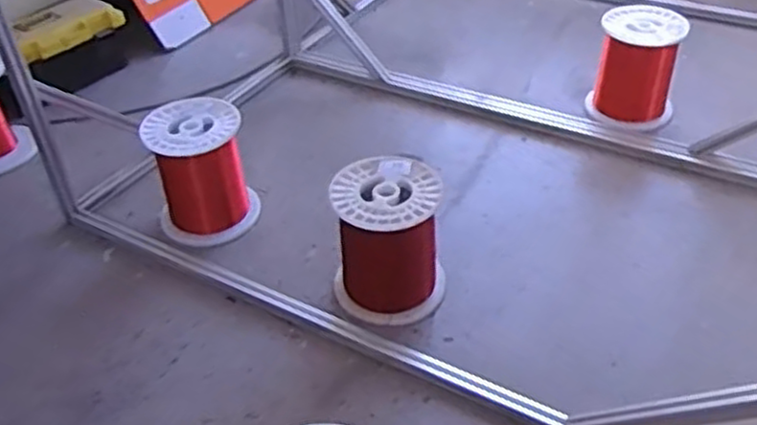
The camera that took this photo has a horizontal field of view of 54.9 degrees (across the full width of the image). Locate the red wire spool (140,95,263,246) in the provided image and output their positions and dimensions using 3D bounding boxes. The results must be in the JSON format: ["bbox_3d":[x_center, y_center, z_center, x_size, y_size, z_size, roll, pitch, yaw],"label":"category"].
[{"bbox_3d":[-0.374,-0.088,1.531,0.200,0.238,0.186,-2,41,2],"label":"red wire spool"}]

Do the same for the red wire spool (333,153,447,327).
[{"bbox_3d":[0.017,0.047,1.343,0.198,0.231,0.195,-2,41,2],"label":"red wire spool"}]

